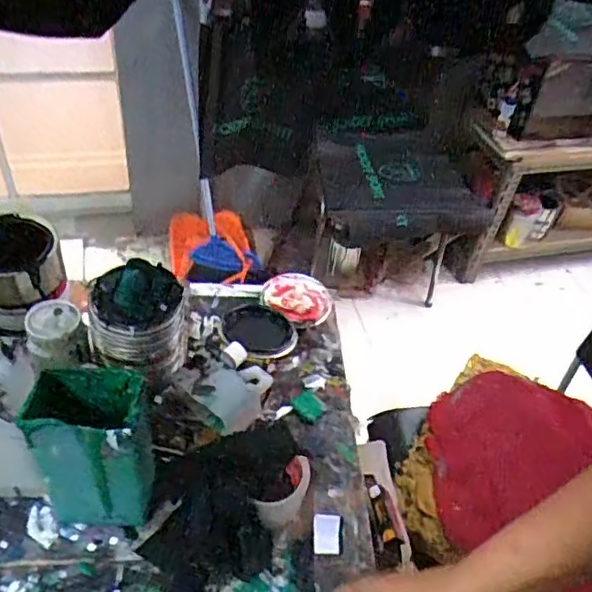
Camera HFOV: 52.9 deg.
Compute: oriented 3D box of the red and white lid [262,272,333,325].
[{"bbox_3d":[0.002,0.001,0.881,0.100,0.013,0.091,4,44,-4],"label":"red and white lid"}]

